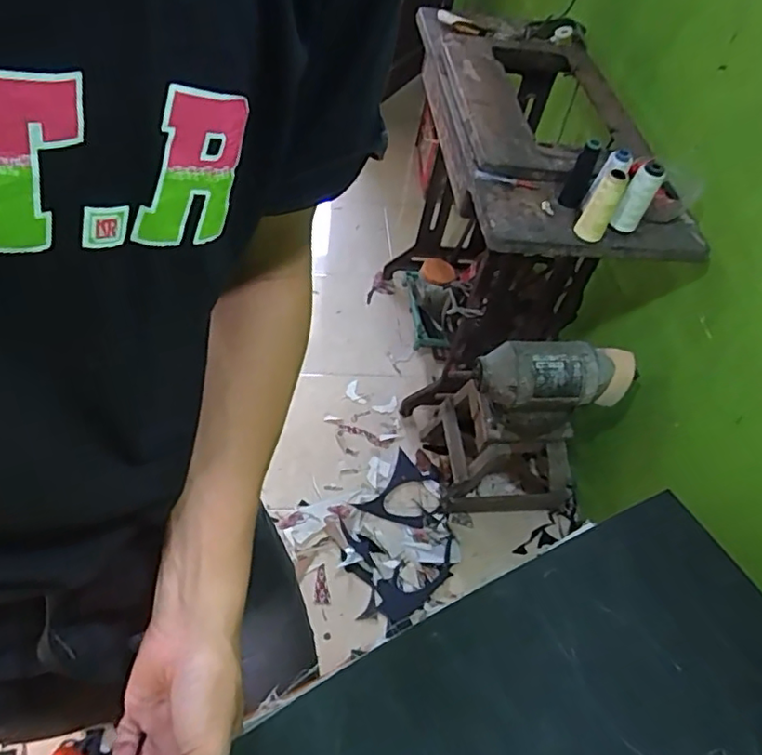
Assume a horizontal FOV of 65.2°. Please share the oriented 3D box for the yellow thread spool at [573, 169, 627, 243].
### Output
[{"bbox_3d":[0.338,-0.262,0.927,0.045,0.107,0.048,5,52,-6],"label":"yellow thread spool"}]

